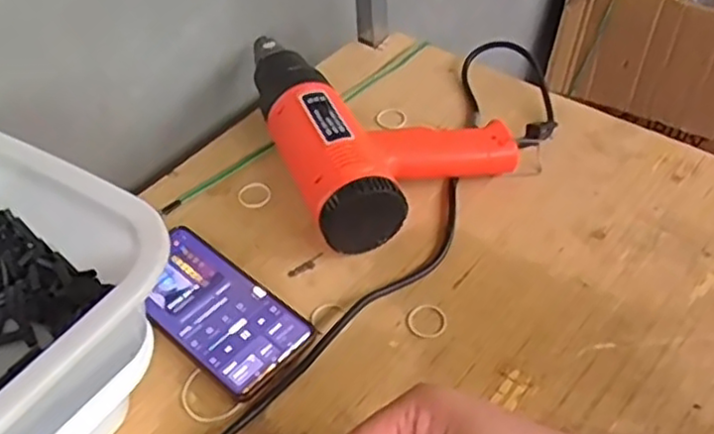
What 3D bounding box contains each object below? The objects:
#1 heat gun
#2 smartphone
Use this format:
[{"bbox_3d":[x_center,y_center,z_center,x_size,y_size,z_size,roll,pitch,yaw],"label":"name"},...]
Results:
[{"bbox_3d":[0.010,-0.097,0.644,0.184,0.072,0.258,-19,48,-13],"label":"heat gun"},{"bbox_3d":[-0.107,0.069,0.535,0.155,0.013,0.076,33,57,30],"label":"smartphone"}]

